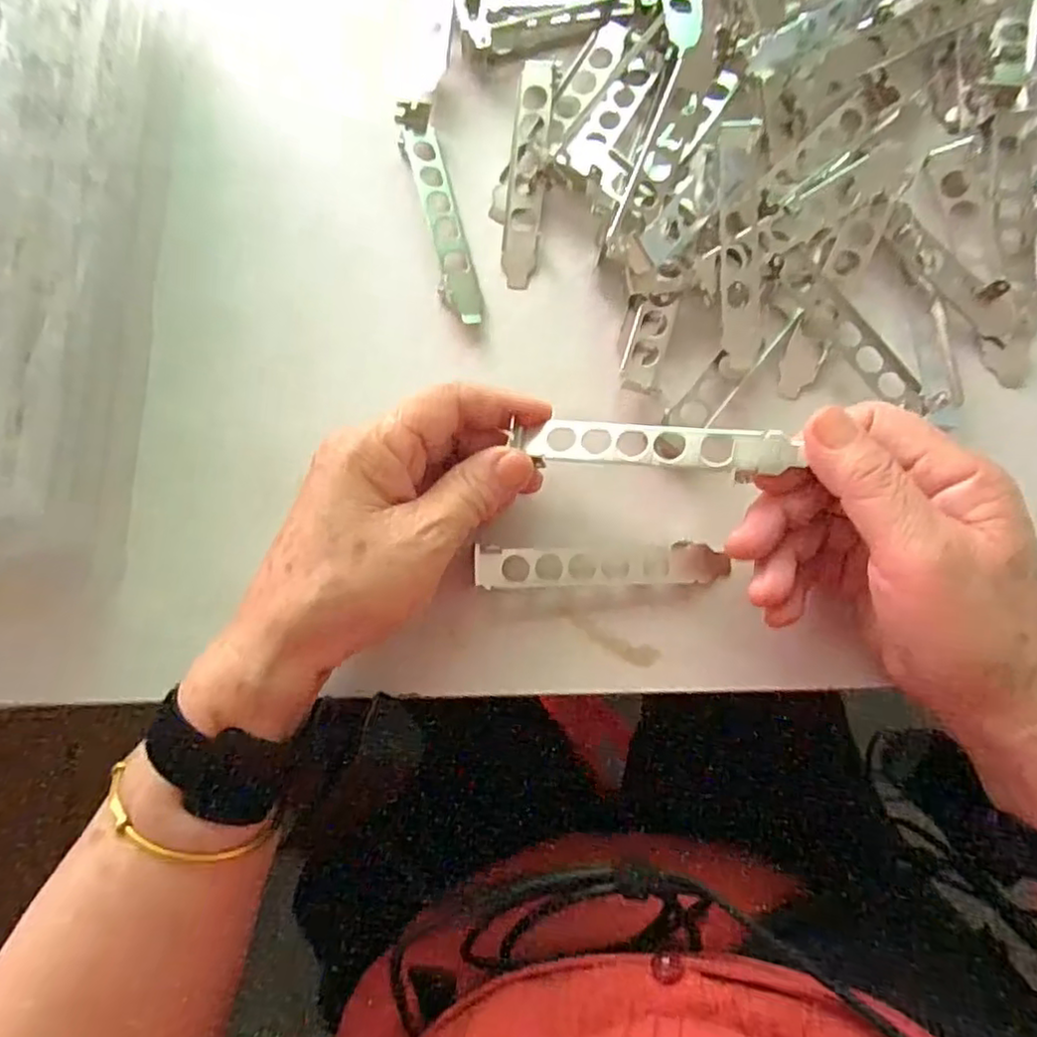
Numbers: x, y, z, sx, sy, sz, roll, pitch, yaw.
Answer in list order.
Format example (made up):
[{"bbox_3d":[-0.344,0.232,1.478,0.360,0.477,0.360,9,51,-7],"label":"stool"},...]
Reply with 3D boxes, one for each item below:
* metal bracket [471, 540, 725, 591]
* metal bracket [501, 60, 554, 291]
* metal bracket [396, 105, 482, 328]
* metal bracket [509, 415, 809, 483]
[{"bbox_3d":[0.039,0.022,0.302,0.116,0.013,0.019,-2,81,3],"label":"metal bracket"},{"bbox_3d":[0.004,-0.178,0.335,0.019,0.010,0.117,5,82,4],"label":"metal bracket"},{"bbox_3d":[-0.040,-0.156,0.334,0.020,0.015,0.119,-14,81,1],"label":"metal bracket"},{"bbox_3d":[0.055,-0.030,0.276,0.118,0.007,0.020,6,83,17],"label":"metal bracket"}]

